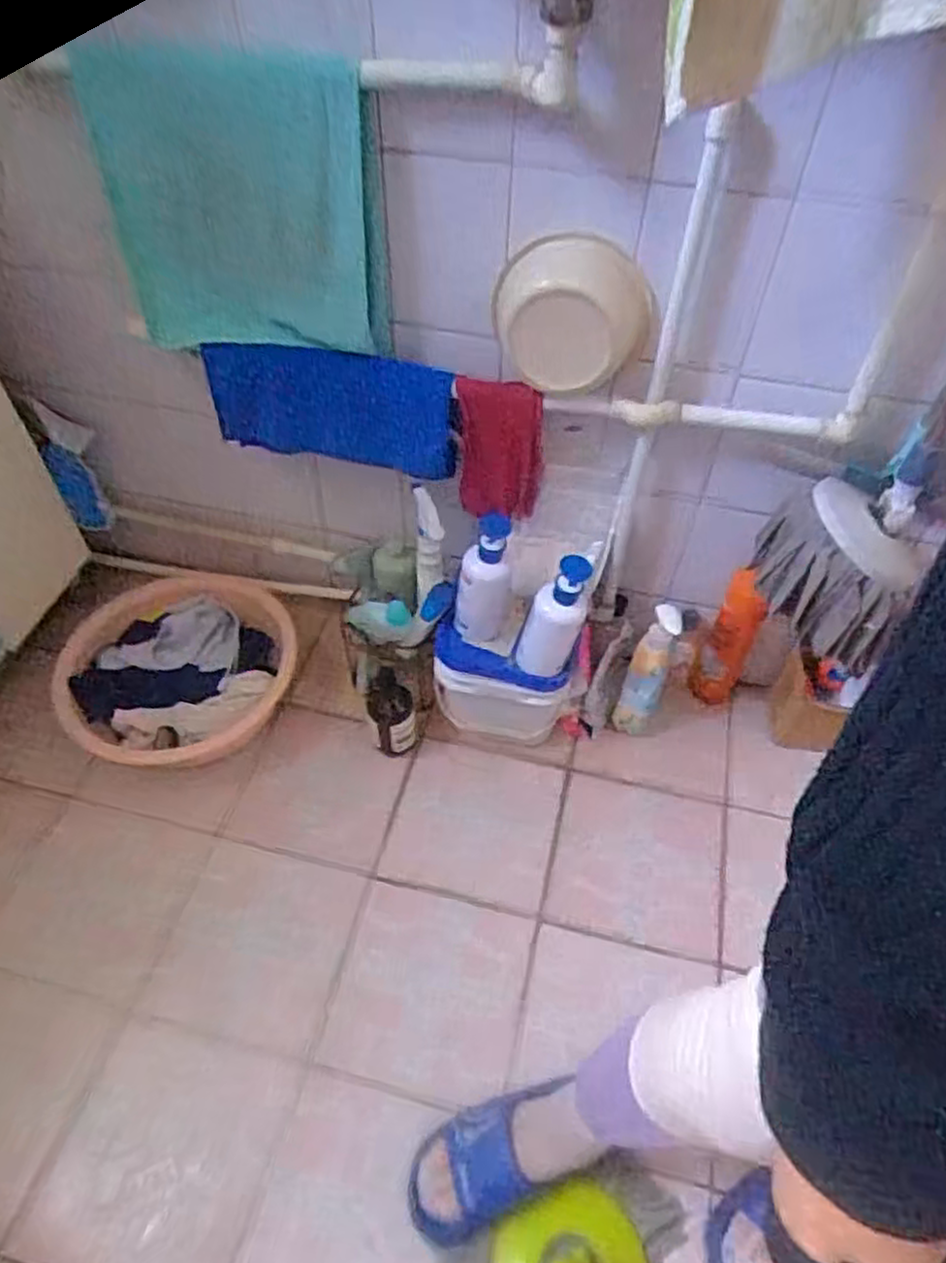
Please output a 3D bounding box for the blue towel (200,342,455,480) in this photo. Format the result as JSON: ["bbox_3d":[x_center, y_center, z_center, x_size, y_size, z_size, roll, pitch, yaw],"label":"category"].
[{"bbox_3d":[-0.204,-0.326,1.090,0.360,0.169,0.038,6,49,2],"label":"blue towel"}]

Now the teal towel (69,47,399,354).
[{"bbox_3d":[-0.281,-0.497,0.914,0.352,0.368,0.027,6,65,1],"label":"teal towel"}]

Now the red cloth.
[{"bbox_3d":[0.040,-0.261,1.081,0.122,0.230,0.028,10,49,6],"label":"red cloth"}]

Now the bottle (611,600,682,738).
[{"bbox_3d":[0.270,0.069,1.160,0.058,0.257,0.062,17,50,12],"label":"bottle"}]

